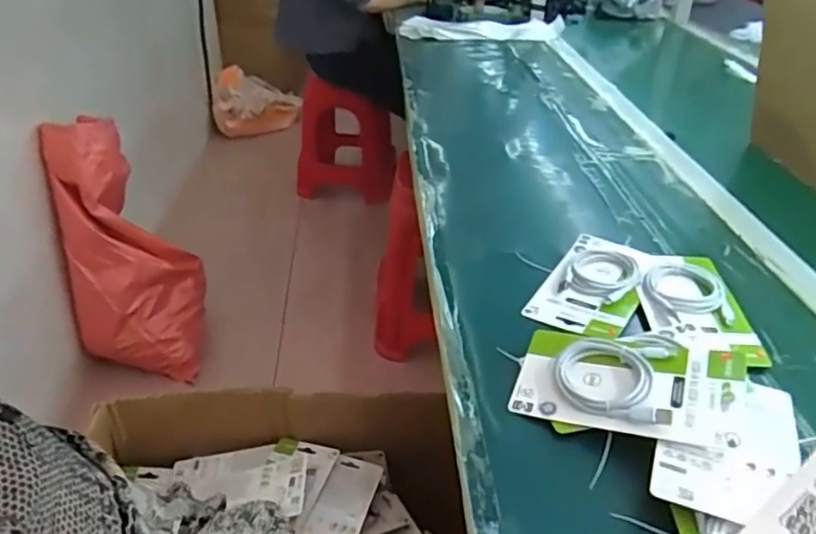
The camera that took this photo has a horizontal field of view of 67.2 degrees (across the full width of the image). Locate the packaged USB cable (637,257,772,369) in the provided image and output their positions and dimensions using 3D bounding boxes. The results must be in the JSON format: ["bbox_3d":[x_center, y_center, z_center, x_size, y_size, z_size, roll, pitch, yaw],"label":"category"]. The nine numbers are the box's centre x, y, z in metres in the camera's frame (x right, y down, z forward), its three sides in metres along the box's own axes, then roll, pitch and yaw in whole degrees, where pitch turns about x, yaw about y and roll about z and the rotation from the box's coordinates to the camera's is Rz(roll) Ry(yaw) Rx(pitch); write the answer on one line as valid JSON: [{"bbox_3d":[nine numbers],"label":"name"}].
[{"bbox_3d":[0.301,0.038,0.644,0.102,0.019,0.164,6,33,6],"label":"packaged USB cable"}]

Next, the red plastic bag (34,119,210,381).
[{"bbox_3d":[-0.682,-0.039,1.526,0.205,0.653,0.305,3,26,42],"label":"red plastic bag"}]

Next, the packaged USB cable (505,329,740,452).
[{"bbox_3d":[0.184,0.096,0.526,0.178,0.013,0.103,5,42,28],"label":"packaged USB cable"}]

